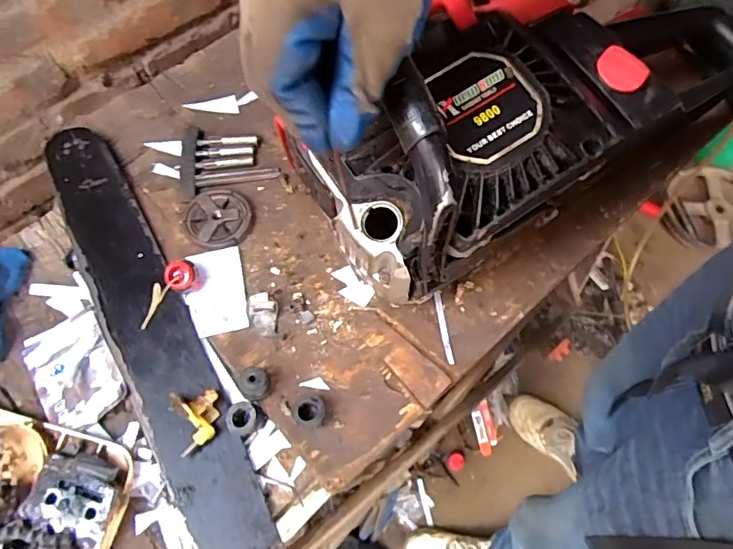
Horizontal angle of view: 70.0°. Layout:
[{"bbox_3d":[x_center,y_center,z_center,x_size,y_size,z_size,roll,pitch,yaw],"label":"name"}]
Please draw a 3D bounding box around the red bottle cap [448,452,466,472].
[{"bbox_3d":[0.202,0.420,1.176,0.036,0.010,0.040,30,67,16],"label":"red bottle cap"}]

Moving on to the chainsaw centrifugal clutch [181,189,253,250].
[{"bbox_3d":[-0.144,-0.055,0.505,0.068,0.011,0.062,-1,62,1],"label":"chainsaw centrifugal clutch"}]

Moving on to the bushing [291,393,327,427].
[{"bbox_3d":[-0.046,0.106,0.415,0.026,0.019,0.026,-1,62,1],"label":"bushing"}]

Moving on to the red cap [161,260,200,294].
[{"bbox_3d":[-0.164,0.002,0.467,0.029,0.023,0.022,-37,67,-16],"label":"red cap"}]

